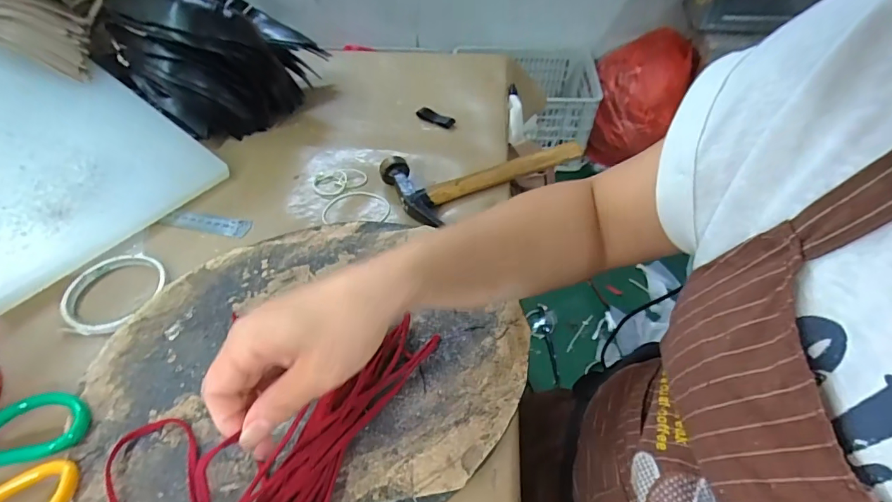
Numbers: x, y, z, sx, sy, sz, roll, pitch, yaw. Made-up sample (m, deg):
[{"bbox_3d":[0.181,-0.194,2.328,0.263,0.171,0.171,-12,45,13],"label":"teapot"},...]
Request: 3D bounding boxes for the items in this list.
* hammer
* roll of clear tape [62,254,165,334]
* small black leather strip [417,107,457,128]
[{"bbox_3d":[0.045,-0.107,0.531,0.230,0.035,0.101,-29,56,-21],"label":"hammer"},{"bbox_3d":[-0.313,0.037,0.416,0.084,0.011,0.091,0,51,0],"label":"roll of clear tape"},{"bbox_3d":[-0.014,-0.188,0.623,0.059,0.009,0.021,24,55,19],"label":"small black leather strip"}]

